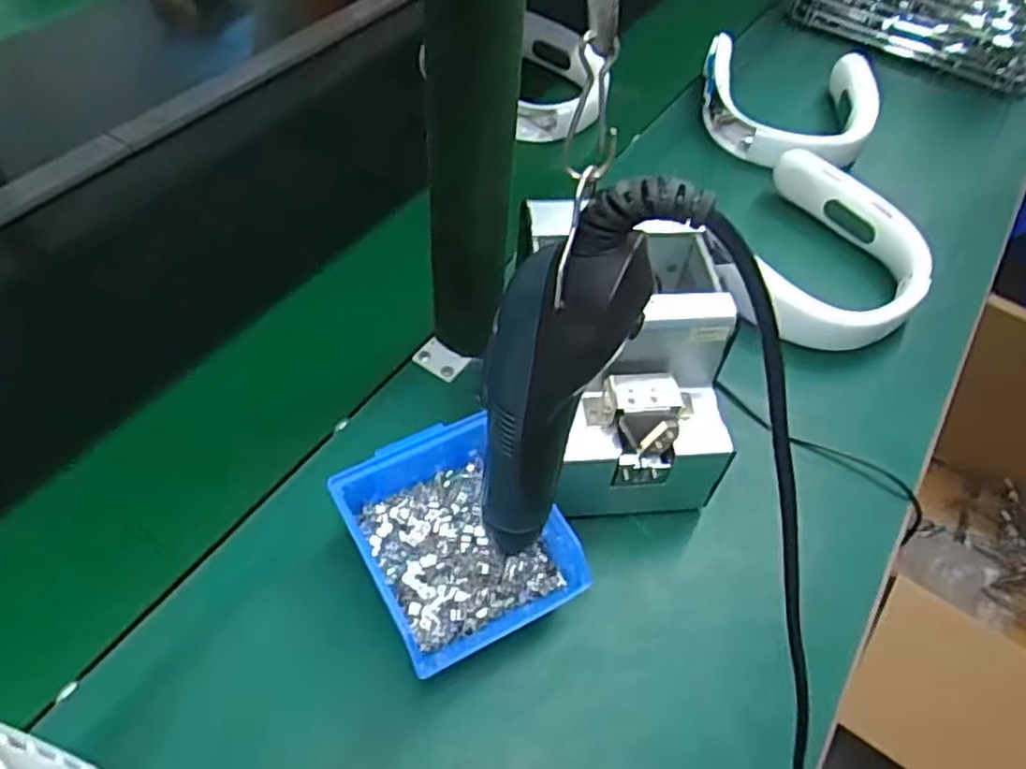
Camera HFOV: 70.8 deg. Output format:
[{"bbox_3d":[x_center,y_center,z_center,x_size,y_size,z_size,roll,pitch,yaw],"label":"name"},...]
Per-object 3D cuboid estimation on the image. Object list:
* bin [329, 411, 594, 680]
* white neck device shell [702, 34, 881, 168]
[{"bbox_3d":[-0.039,0.095,0.474,0.119,0.060,0.153,-23,60,-22],"label":"bin"},{"bbox_3d":[0.318,-0.315,0.836,0.191,0.059,0.227,10,54,0],"label":"white neck device shell"}]

